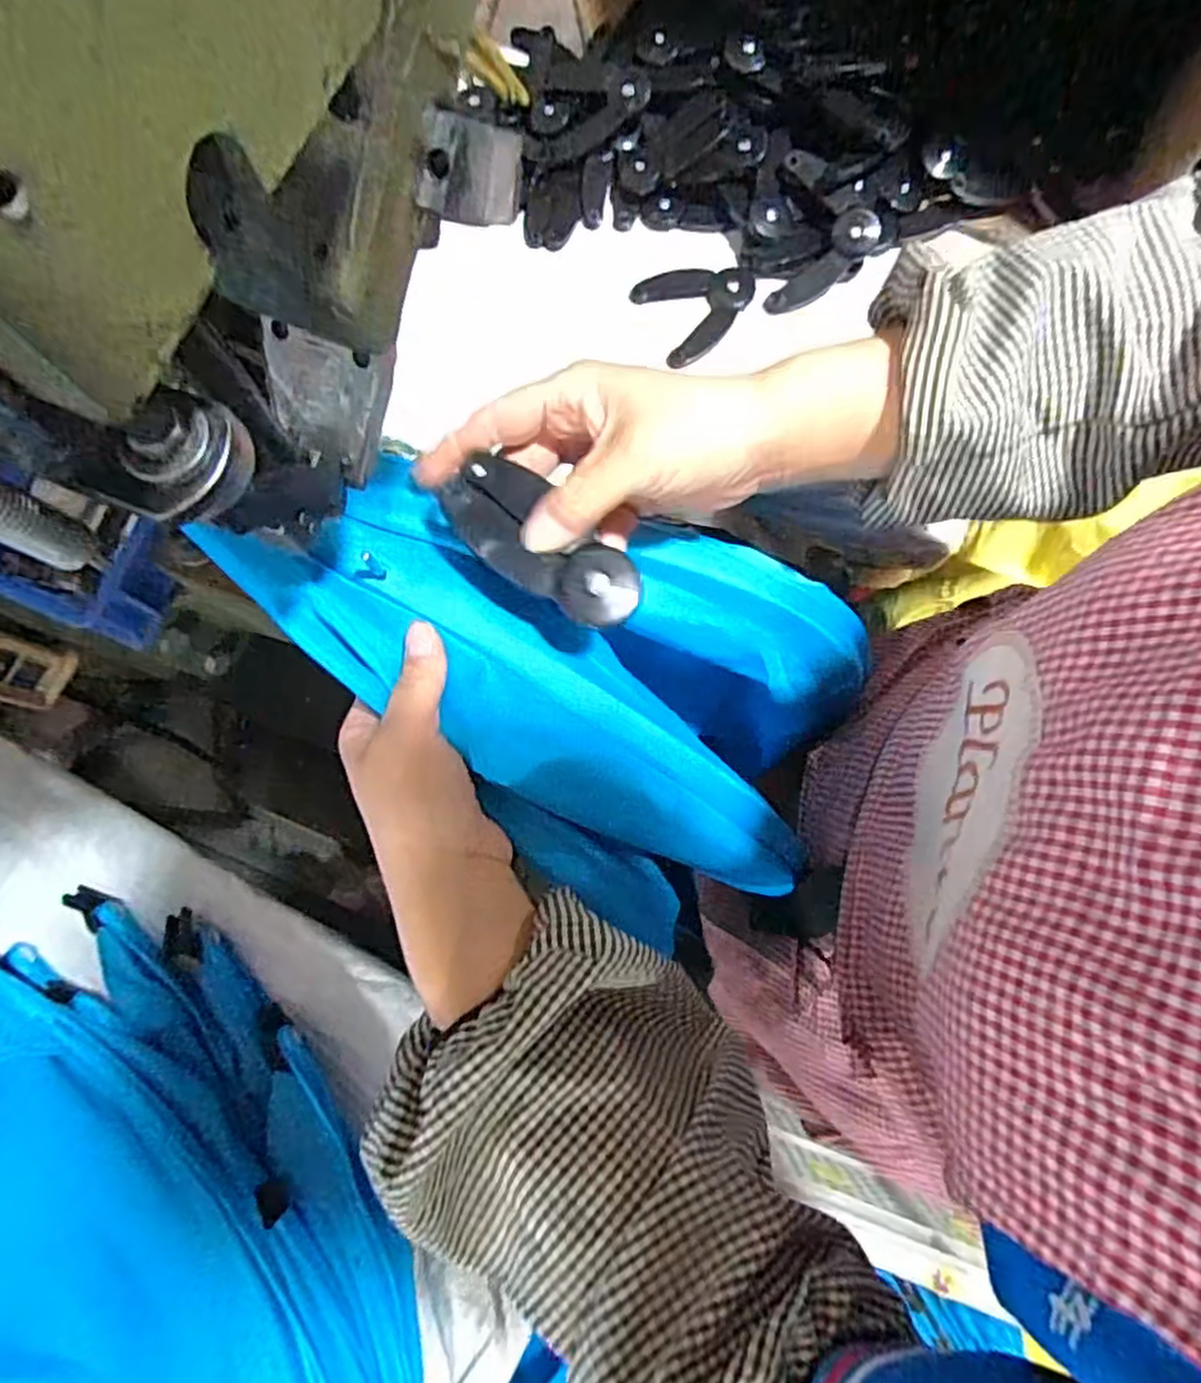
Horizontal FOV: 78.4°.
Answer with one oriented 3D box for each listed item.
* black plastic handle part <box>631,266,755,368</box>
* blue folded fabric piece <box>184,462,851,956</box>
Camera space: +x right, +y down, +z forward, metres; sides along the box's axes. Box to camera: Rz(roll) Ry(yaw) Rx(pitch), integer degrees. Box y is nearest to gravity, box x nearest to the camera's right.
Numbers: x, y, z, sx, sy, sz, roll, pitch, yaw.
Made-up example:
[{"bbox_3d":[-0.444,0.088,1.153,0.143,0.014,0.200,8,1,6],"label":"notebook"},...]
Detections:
[{"bbox_3d":[0.078,-0.299,0.570,0.084,0.020,0.069,-27,79,-4],"label":"black plastic handle part"},{"bbox_3d":[0.001,-0.009,0.350,0.320,0.080,0.192,27,71,-16],"label":"blue folded fabric piece"}]

